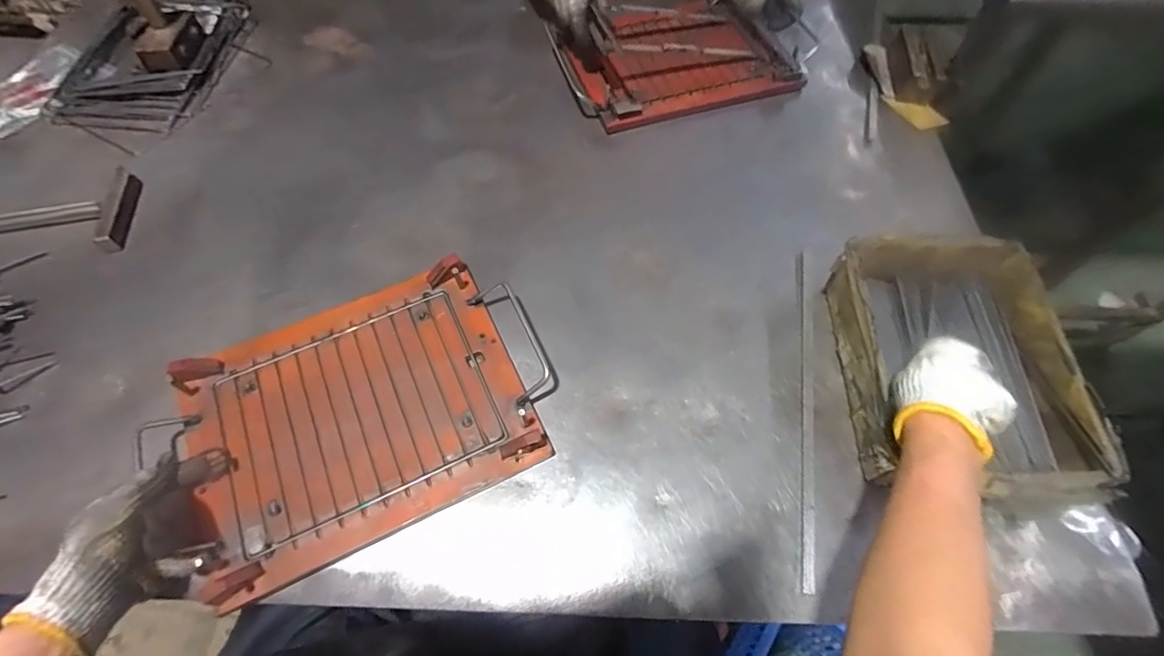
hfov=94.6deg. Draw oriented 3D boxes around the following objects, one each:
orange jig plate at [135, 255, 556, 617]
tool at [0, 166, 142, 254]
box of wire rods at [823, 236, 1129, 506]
[{"bbox_3d":[-0.204,0.072,0.524,0.333,0.033,0.242,-24,61,-12],"label":"orange jig plate"},{"bbox_3d":[-0.688,-0.131,0.658,0.277,0.014,0.121,-8,59,-3],"label":"tool"},{"bbox_3d":[0.345,0.036,0.501,0.181,0.072,0.251,0,58,2],"label":"box of wire rods"}]

